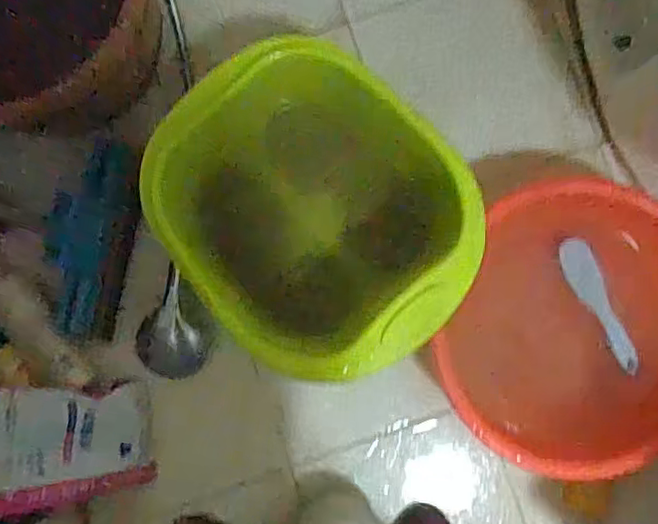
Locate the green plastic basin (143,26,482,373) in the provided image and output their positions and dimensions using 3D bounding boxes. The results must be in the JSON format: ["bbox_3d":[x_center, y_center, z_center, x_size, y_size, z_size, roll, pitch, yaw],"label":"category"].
[{"bbox_3d":[-0.021,-0.057,0.819,0.325,0.234,0.387,-39,89,-2],"label":"green plastic basin"}]

